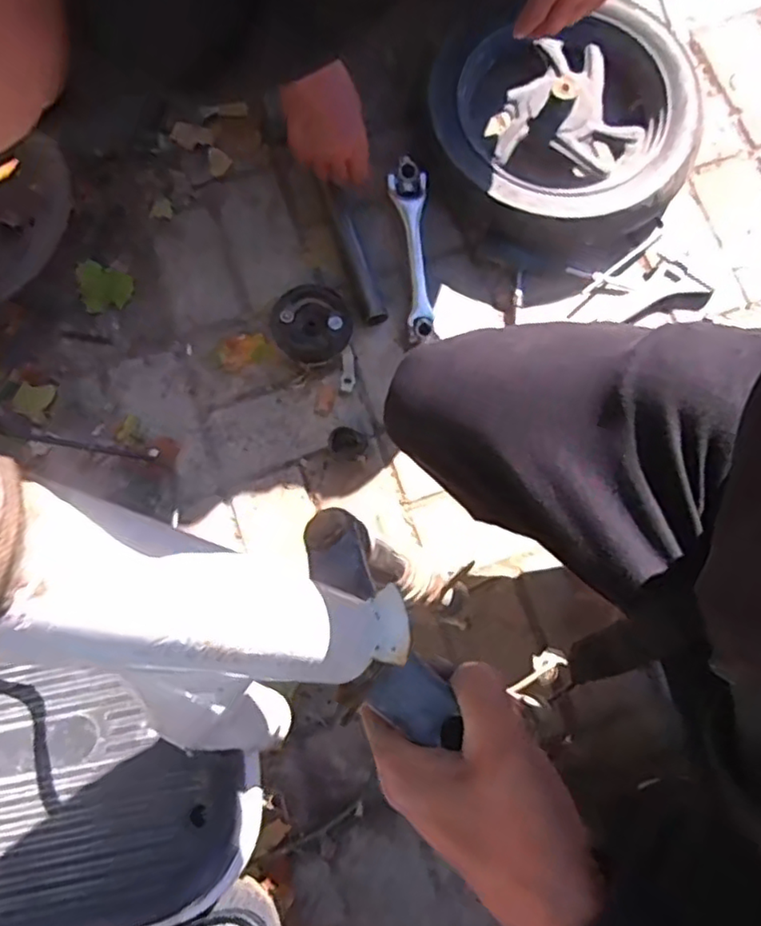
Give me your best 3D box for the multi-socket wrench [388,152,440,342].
[{"bbox_3d":[0.042,-0.264,0.795,0.047,0.041,0.237,-4,80,-1],"label":"multi-socket wrench"}]

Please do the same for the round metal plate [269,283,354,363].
[{"bbox_3d":[-0.085,-0.171,0.779,0.100,0.039,0.098,1,80,0],"label":"round metal plate"}]

